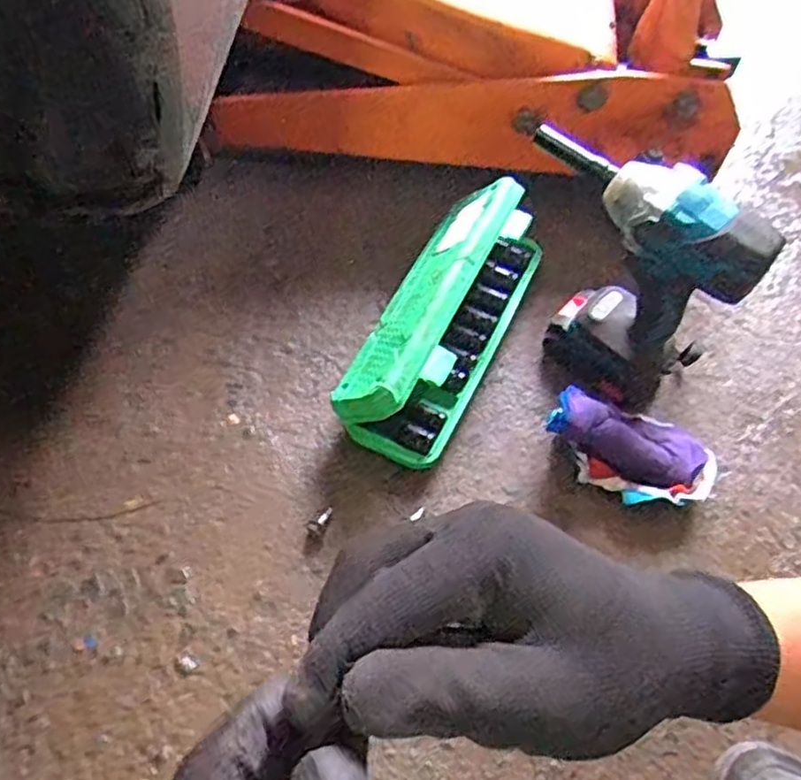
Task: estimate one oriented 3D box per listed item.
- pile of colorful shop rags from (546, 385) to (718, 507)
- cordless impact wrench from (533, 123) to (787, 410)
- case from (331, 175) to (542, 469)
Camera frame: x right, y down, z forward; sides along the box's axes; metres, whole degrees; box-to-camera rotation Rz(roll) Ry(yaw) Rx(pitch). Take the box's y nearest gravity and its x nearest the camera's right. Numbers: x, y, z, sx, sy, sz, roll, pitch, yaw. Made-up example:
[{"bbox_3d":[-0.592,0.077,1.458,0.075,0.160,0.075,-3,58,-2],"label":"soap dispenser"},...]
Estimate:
[{"bbox_3d":[0.211,0.050,0.643,0.156,0.059,0.095,22,64,10],"label":"pile of colorful shop rags"},{"bbox_3d":[0.181,-0.100,0.619,0.068,0.236,0.200,-30,67,-16],"label":"cordless impact wrench"},{"bbox_3d":[0.042,-0.072,0.677,0.106,0.108,0.275,25,64,11],"label":"case"}]

